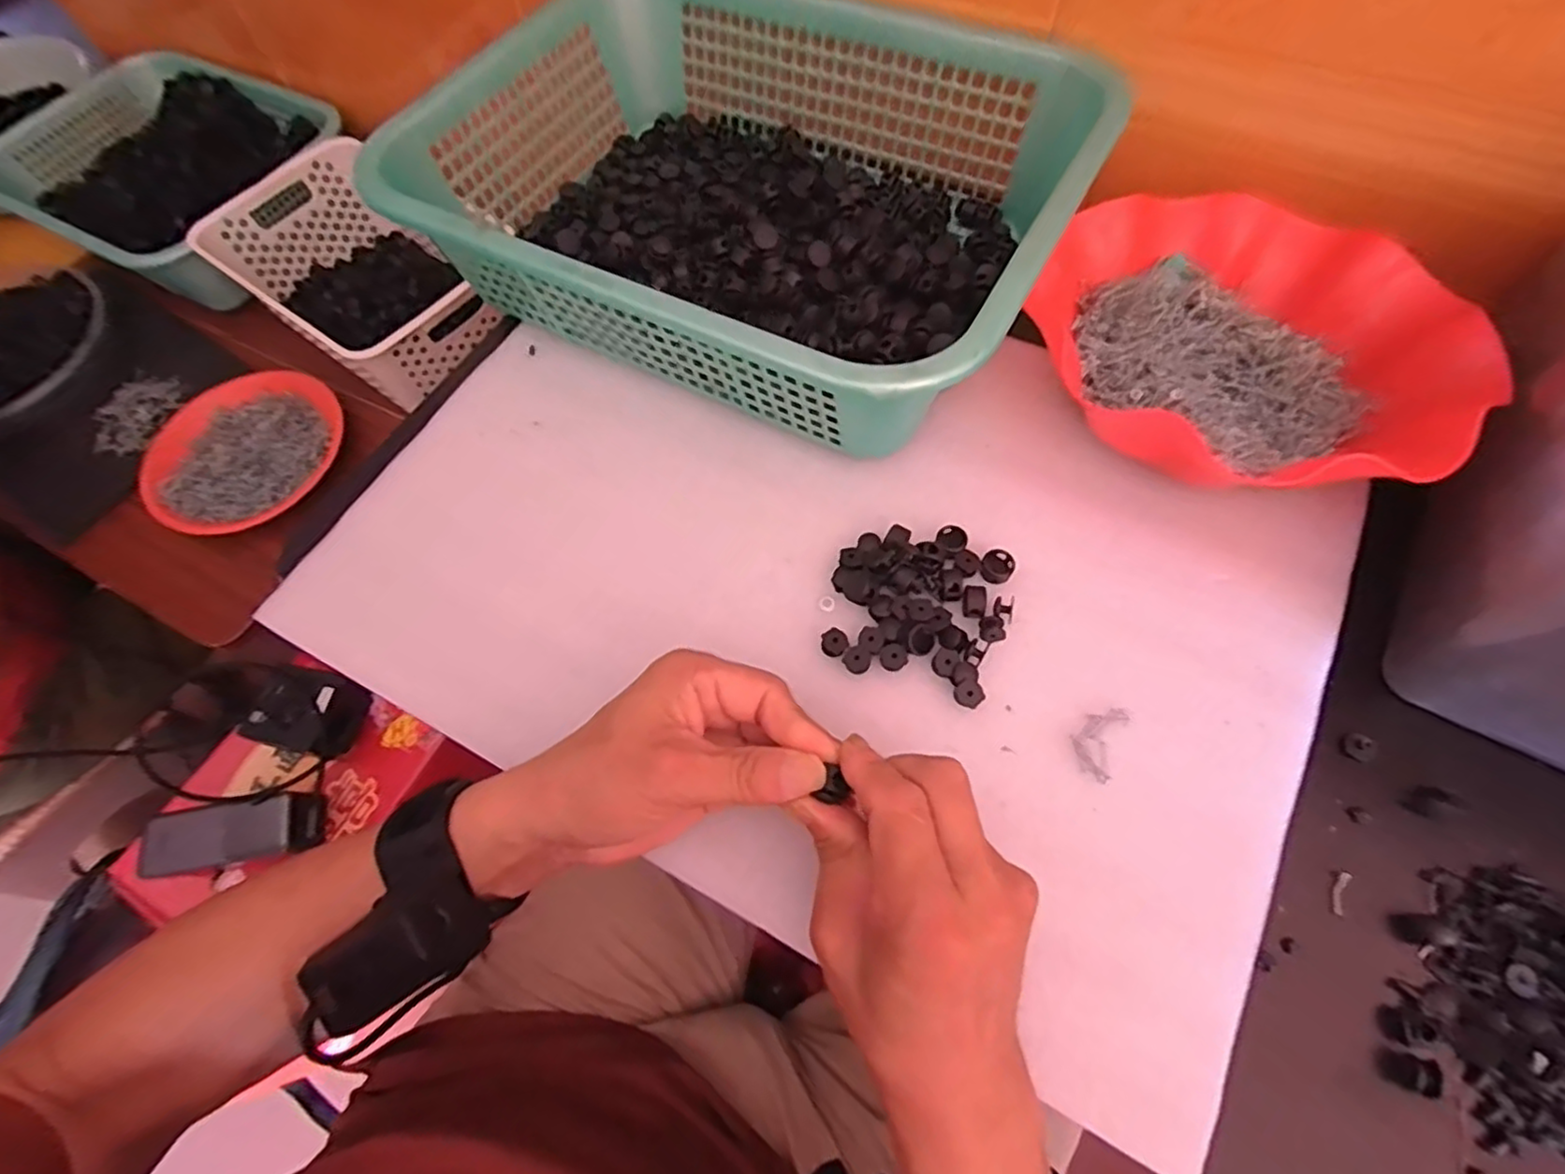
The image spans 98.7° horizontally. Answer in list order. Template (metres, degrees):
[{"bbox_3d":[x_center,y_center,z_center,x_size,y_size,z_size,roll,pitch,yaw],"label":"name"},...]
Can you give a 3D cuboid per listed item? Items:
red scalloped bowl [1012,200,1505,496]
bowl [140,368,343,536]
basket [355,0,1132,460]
[{"bbox_3d":[0.255,-0.141,0.368,0.198,0.059,0.225,-5,66,2],"label":"red scalloped bowl"},{"bbox_3d":[-0.563,-0.148,0.709,0.187,0.034,0.200,-2,66,4],"label":"bowl"},{"bbox_3d":[-0.021,-0.251,0.429,0.387,0.104,0.296,27,71,15],"label":"basket"}]

